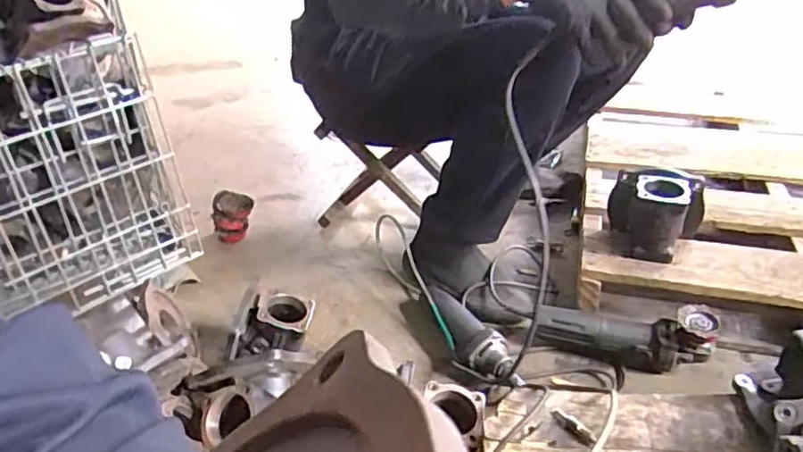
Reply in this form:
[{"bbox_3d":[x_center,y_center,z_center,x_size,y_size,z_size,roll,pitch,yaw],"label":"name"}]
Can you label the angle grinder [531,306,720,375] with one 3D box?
[{"bbox_3d":[0.355,0.171,1.033,0.271,0.089,0.071,11,35,19],"label":"angle grinder"}]

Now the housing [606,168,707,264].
[{"bbox_3d":[0.425,-0.014,1.086,0.143,0.138,0.100,12,36,20],"label":"housing"}]

